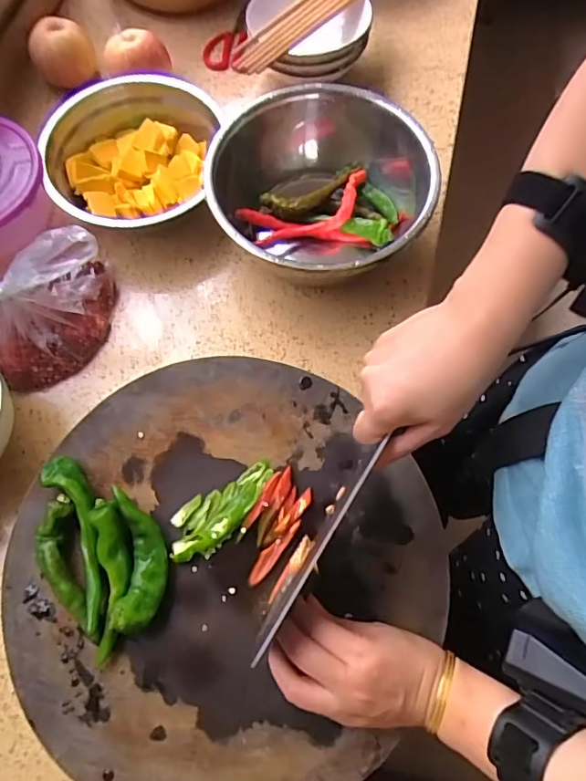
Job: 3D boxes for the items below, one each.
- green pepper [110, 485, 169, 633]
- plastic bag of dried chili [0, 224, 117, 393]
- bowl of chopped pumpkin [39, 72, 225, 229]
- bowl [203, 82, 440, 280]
[{"bbox_3d":[-0.124,0.137,0.430,0.038,0.032,0.108,-5,69,-1],"label":"green pepper"},{"bbox_3d":[-0.249,-0.084,0.508,0.147,0.138,0.090,-31,72,-11],"label":"plastic bag of dried chili"},{"bbox_3d":[-0.186,-0.260,0.608,0.183,0.075,0.204,-2,69,0],"label":"bowl of chopped pumpkin"},{"bbox_3d":[0.023,-0.210,0.572,0.235,0.103,0.238,0,69,0],"label":"bowl"}]

